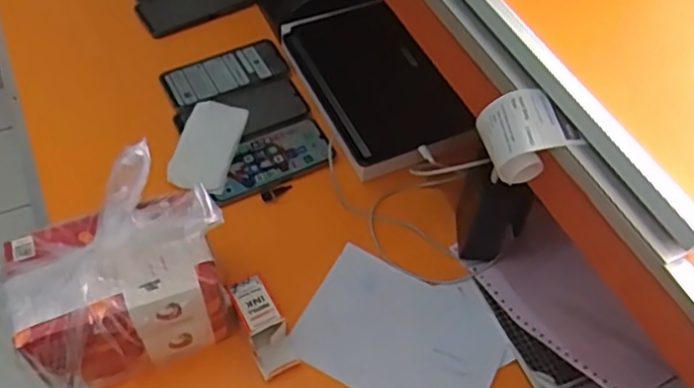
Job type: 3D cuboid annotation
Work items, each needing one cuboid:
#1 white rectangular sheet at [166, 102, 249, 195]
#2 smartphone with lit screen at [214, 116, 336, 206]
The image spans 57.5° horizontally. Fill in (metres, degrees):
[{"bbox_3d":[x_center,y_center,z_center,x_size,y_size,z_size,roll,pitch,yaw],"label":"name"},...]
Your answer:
[{"bbox_3d":[-0.176,-0.063,0.799,0.078,0.020,0.139,4,54,10],"label":"white rectangular sheet"},{"bbox_3d":[-0.099,-0.048,0.803,0.158,0.016,0.081,-21,60,-15],"label":"smartphone with lit screen"}]

